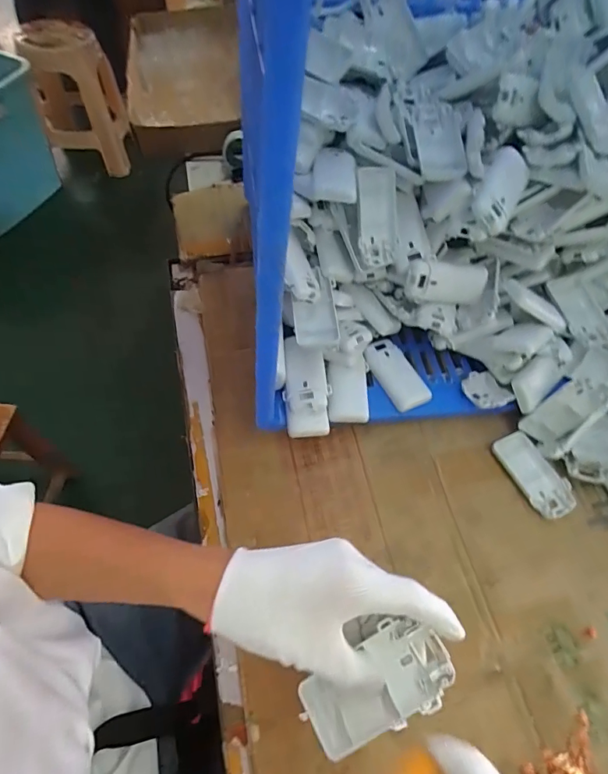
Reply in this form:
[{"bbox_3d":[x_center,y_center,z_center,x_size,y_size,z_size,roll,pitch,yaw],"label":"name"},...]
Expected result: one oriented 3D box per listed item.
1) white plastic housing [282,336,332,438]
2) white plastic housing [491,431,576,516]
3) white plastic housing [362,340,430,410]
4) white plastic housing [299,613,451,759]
[{"bbox_3d":[0.002,0.000,0.478,0.047,0.016,0.106,-5,81,-7],"label":"white plastic housing"},{"bbox_3d":[0.258,0.099,0.494,0.048,0.016,0.097,-21,60,-17],"label":"white plastic housing"},{"bbox_3d":[0.108,-0.013,0.519,0.041,0.023,0.091,-23,61,-18],"label":"white plastic housing"},{"bbox_3d":[0.045,0.188,0.277,0.096,0.014,0.048,-35,63,2],"label":"white plastic housing"}]

